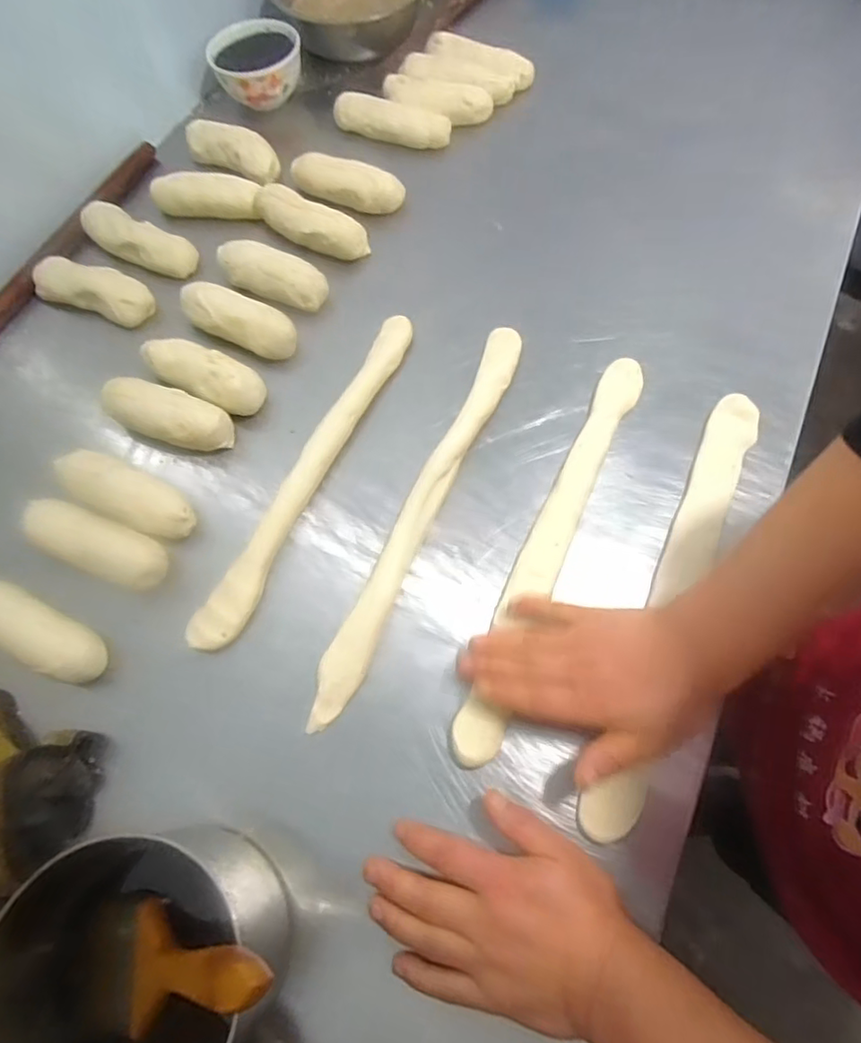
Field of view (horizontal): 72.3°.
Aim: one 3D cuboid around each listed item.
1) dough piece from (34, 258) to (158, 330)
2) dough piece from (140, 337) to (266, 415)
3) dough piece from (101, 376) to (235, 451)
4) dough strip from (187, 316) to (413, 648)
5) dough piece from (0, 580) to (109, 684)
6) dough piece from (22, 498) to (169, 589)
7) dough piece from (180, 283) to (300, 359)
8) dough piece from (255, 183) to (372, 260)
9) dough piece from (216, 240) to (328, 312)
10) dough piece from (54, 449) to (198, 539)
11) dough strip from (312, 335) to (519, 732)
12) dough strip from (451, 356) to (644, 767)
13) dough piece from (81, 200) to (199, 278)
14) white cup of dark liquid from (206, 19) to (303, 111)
[{"bbox_3d":[-0.346,-0.238,0.607,0.117,0.034,0.044,16,68,10],"label":"dough piece"},{"bbox_3d":[-0.215,-0.140,0.558,0.134,0.037,0.050,25,70,13],"label":"dough piece"},{"bbox_3d":[-0.238,-0.095,0.535,0.123,0.041,0.047,17,68,10],"label":"dough piece"},{"bbox_3d":[-0.100,-0.050,0.517,0.040,0.023,0.348,23,69,12],"label":"dough strip"},{"bbox_3d":[-0.306,0.087,0.461,0.114,0.040,0.042,24,70,12],"label":"dough piece"},{"bbox_3d":[-0.274,0.019,0.488,0.127,0.036,0.049,20,69,11],"label":"dough piece"},{"bbox_3d":[-0.189,-0.199,0.580,0.123,0.042,0.050,22,69,12],"label":"dough piece"},{"bbox_3d":[-0.133,-0.322,0.630,0.136,0.033,0.041,28,71,14],"label":"dough piece"},{"bbox_3d":[-0.162,-0.249,0.599,0.118,0.047,0.034,18,67,11],"label":"dough piece"},{"bbox_3d":[-0.256,-0.023,0.503,0.130,0.038,0.048,25,70,13],"label":"dough piece"},{"bbox_3d":[-0.002,-0.016,0.498,0.032,0.024,0.386,21,69,11],"label":"dough strip"},{"bbox_3d":[0.103,0.010,0.485,0.040,0.017,0.375,22,68,12],"label":"dough strip"},{"bbox_3d":[-0.316,-0.303,0.637,0.136,0.031,0.041,27,70,14],"label":"dough piece"},{"bbox_3d":[-0.212,-0.561,0.724,0.108,0.052,0.104,-1,66,2],"label":"white cup of dark liquid"}]

